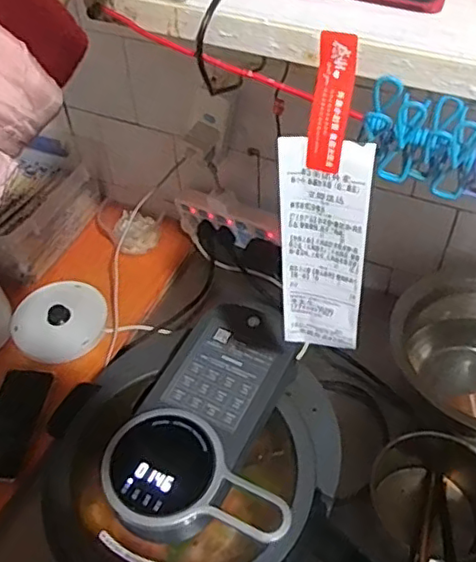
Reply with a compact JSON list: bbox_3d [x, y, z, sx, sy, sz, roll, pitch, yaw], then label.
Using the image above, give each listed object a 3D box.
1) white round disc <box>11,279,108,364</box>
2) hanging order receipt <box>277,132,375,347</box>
[{"bbox_3d":[-0.283,0.055,0.945,0.141,0.025,0.156,-24,52,-18],"label":"white round disc"},{"bbox_3d":[0.055,-0.014,0.394,0.054,0.172,0.005,12,47,18],"label":"hanging order receipt"}]

